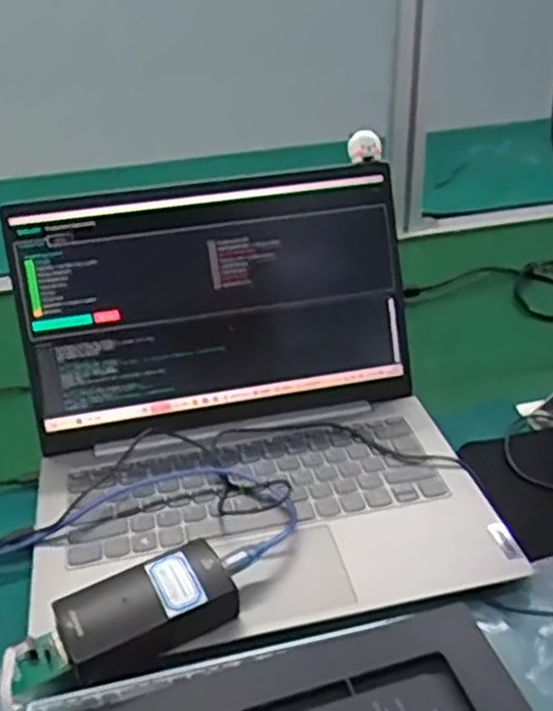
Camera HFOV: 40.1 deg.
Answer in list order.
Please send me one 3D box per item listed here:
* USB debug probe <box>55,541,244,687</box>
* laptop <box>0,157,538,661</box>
[{"bbox_3d":[-0.078,0.155,0.459,0.101,0.030,0.053,-16,34,-21],"label":"USB debug probe"},{"bbox_3d":[-0.024,0.023,0.542,0.316,0.177,0.294,-8,32,-9],"label":"laptop"}]

